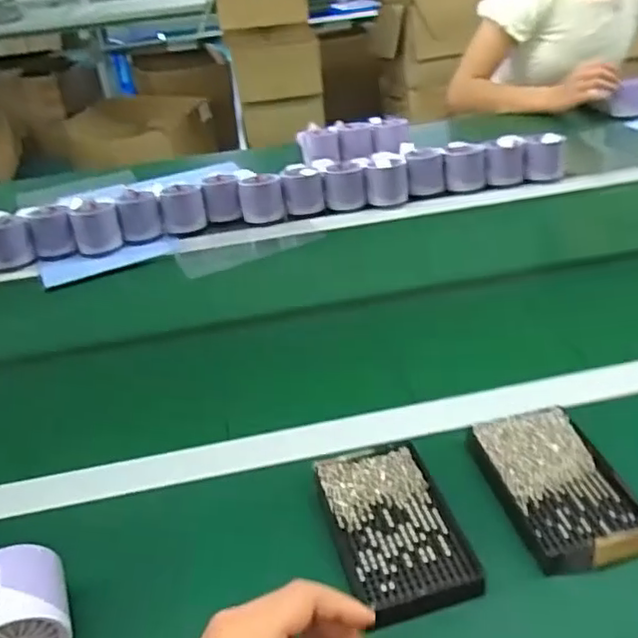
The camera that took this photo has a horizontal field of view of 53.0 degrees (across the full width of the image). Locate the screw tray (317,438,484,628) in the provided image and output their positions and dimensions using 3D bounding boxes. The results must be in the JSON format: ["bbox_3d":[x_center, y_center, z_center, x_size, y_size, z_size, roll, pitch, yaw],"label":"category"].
[{"bbox_3d":[0.056,0.156,0.488,0.087,0.018,0.137,-12,34,-9],"label":"screw tray"}]

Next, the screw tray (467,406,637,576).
[{"bbox_3d":[0.187,0.129,0.503,0.092,0.018,0.144,-12,34,-9],"label":"screw tray"}]

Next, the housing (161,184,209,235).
[{"bbox_3d":[-0.208,-0.170,0.976,0.064,0.062,0.052,-13,35,-11],"label":"housing"}]

